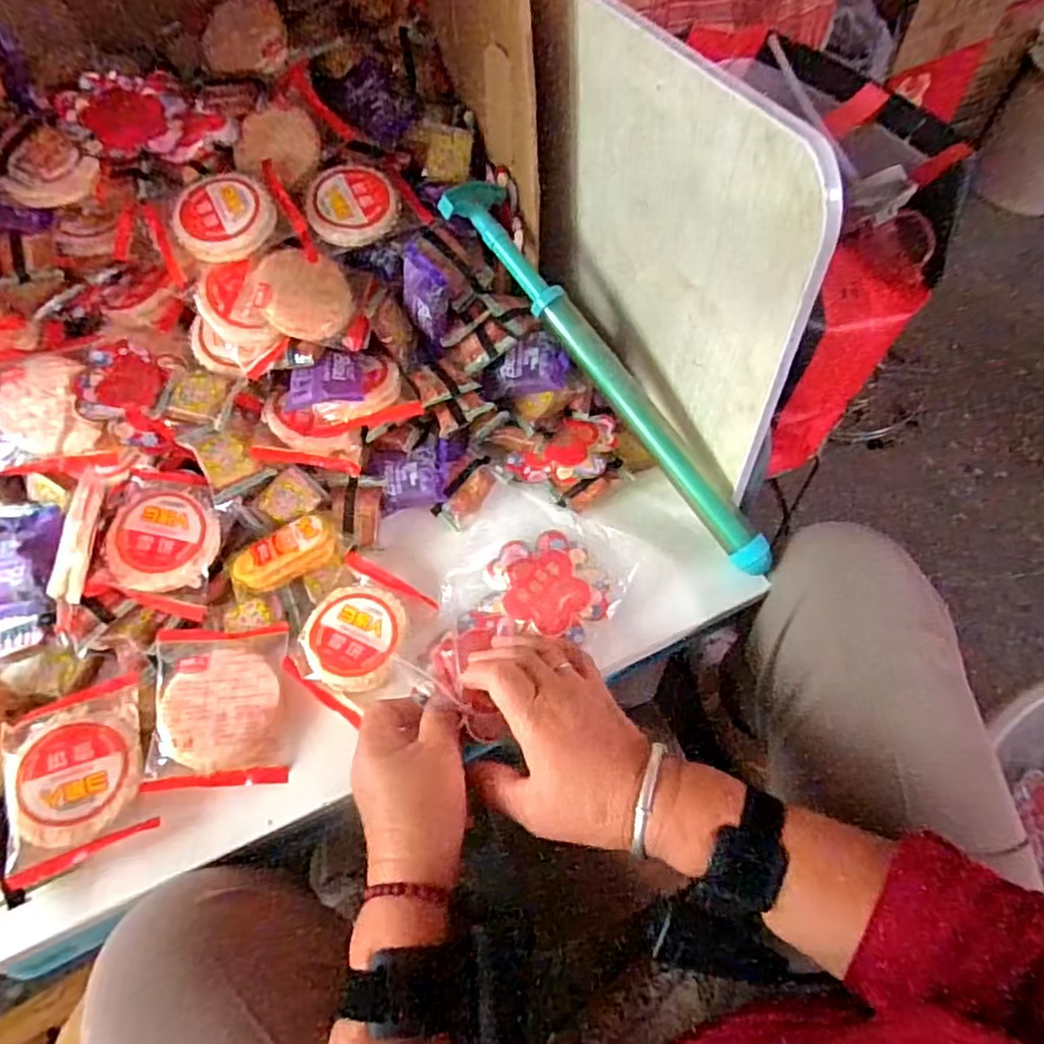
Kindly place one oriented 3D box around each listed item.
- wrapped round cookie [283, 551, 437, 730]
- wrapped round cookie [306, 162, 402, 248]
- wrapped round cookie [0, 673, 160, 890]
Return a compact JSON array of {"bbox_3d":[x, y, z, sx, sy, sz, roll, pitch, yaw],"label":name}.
[{"bbox_3d":[-0.114,0.083,0.488,0.096,0.011,0.112,19,61,13],"label":"wrapped round cookie"},{"bbox_3d":[-0.142,-0.273,0.558,0.074,0.011,0.077,2,78,-8],"label":"wrapped round cookie"},{"bbox_3d":[-0.301,0.170,0.443,0.089,0.032,0.111,-18,60,-9],"label":"wrapped round cookie"}]

